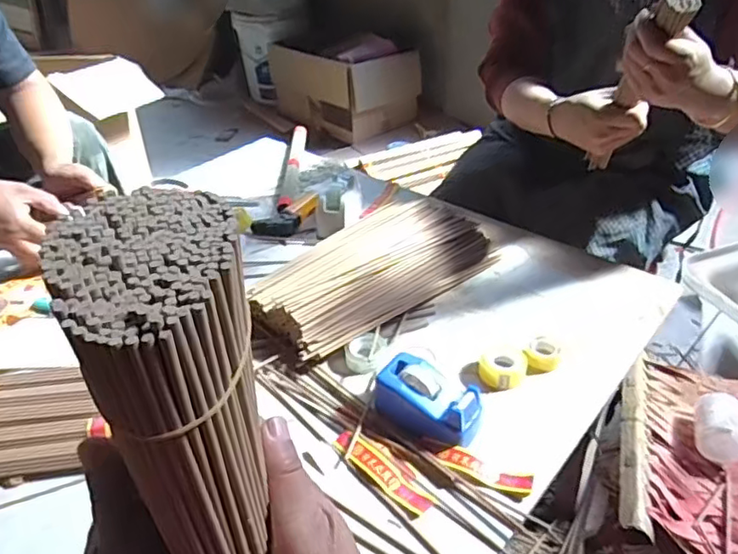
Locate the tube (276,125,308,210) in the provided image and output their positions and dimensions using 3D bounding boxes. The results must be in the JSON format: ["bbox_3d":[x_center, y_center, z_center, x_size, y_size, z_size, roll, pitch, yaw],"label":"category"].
[{"bbox_3d":[-0.134,-0.192,1.038,0.028,0.023,0.305,-2,37,1],"label":"tube"}]

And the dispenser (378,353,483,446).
[{"bbox_3d":[0.056,0.119,0.571,0.102,0.048,0.056,19,42,26],"label":"dispenser"}]

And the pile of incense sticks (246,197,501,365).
[{"bbox_3d":[-0.002,-0.026,0.776,0.333,0.050,0.195,-29,44,-31],"label":"pile of incense sticks"}]

